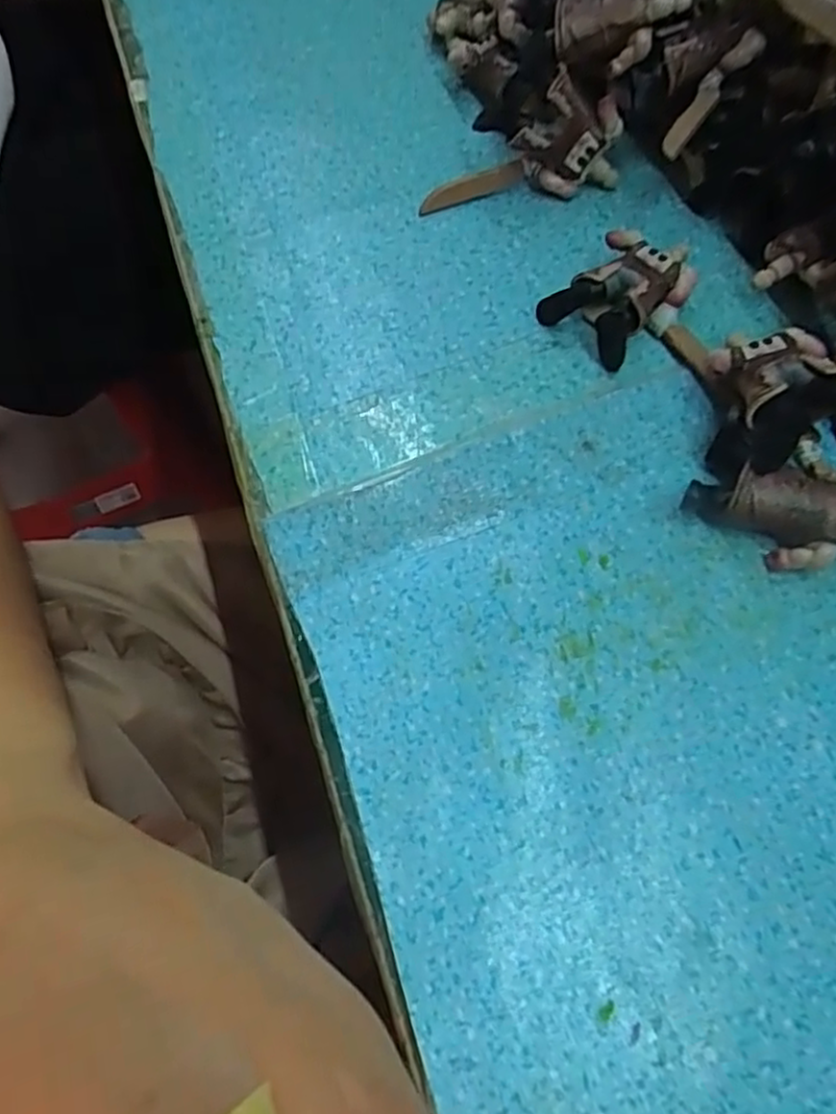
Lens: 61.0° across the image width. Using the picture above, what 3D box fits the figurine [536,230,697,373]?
[{"bbox_3d":[0.074,-0.095,0.257,0.046,0.019,0.037,-40,71,-16],"label":"figurine"}]

